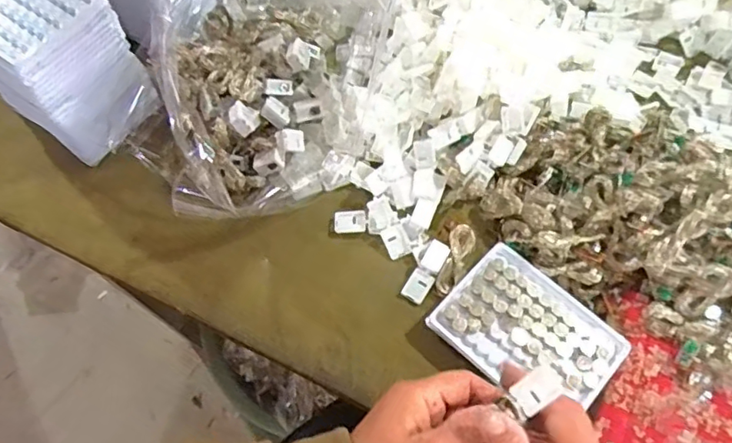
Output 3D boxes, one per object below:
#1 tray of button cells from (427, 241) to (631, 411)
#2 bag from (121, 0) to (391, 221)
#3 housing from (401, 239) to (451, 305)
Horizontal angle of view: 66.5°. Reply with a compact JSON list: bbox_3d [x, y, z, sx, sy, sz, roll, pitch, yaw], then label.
[{"bbox_3d":[0.128,0.087,0.438,0.129,0.012,0.093,41,72,17],"label":"tray of button cells"},{"bbox_3d":[-0.090,-0.150,0.525,0.204,0.084,0.336,11,66,6],"label":"bag"},{"bbox_3d":[0.051,0.042,0.471,0.020,0.006,0.055,30,84,14],"label":"housing"}]

